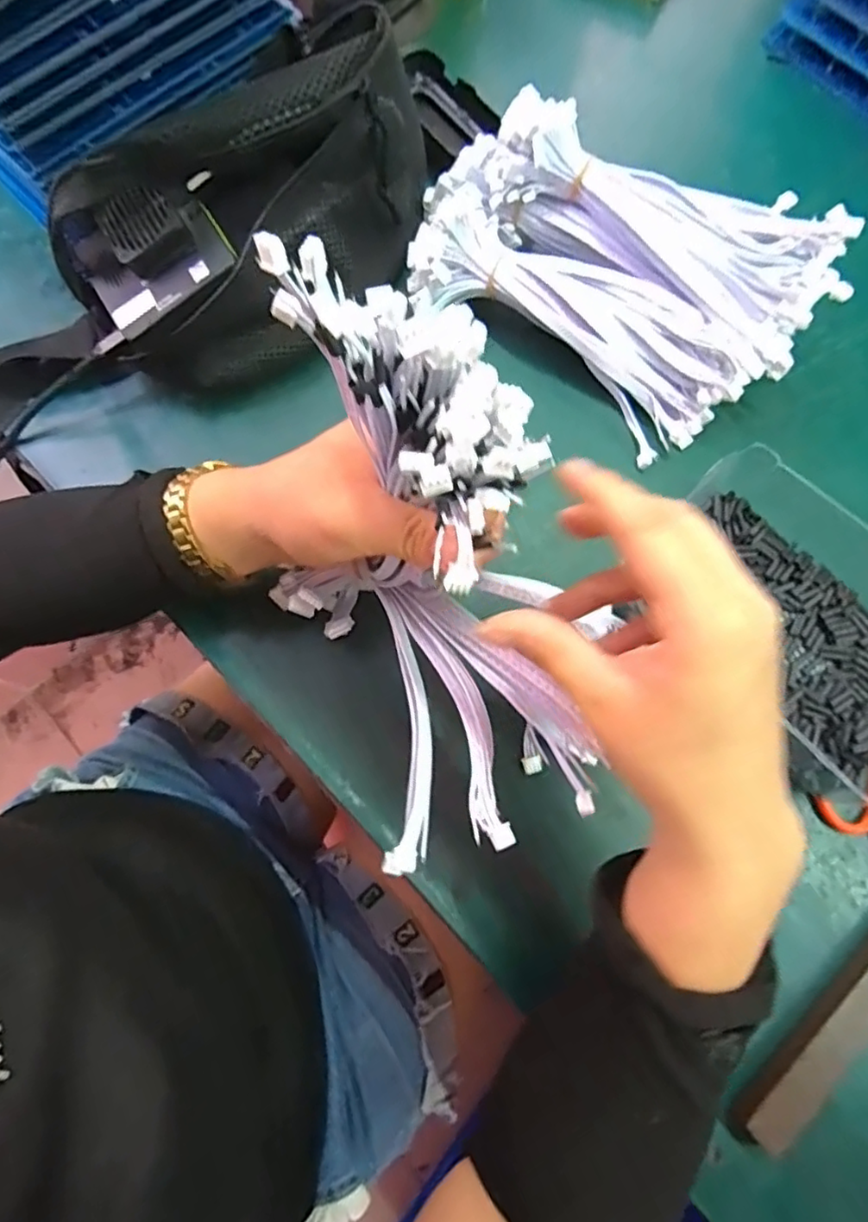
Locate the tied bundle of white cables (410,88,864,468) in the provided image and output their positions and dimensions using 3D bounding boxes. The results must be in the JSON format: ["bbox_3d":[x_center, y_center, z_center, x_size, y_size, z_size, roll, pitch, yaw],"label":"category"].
[{"bbox_3d":[0.111,-0.221,0.389,0.253,0.079,0.156,33,76,7],"label":"tied bundle of white cables"}]

